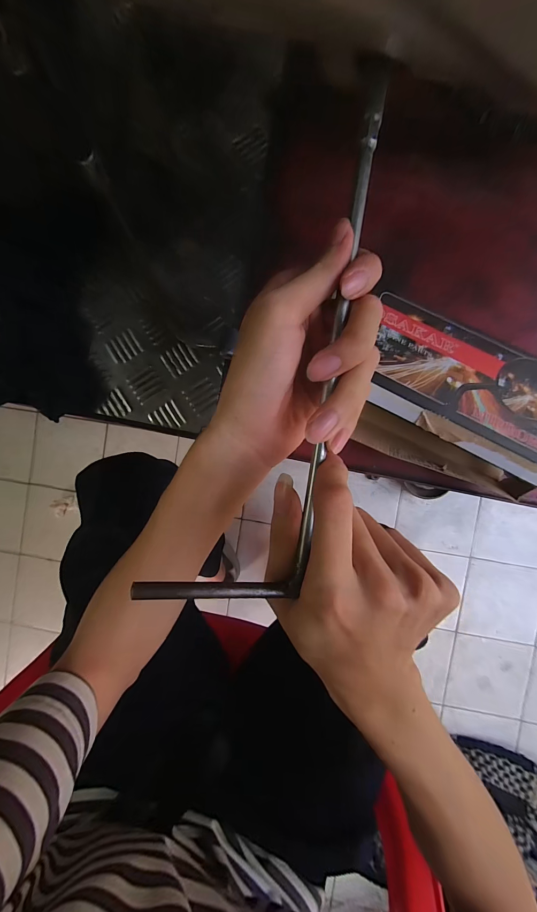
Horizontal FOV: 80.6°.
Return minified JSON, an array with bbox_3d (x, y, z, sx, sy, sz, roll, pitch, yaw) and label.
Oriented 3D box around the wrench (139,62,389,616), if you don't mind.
[{"bbox_3d":[0.003,-0.070,0.156,0.073,0.026,0.280,10,88,3],"label":"wrench"}]

